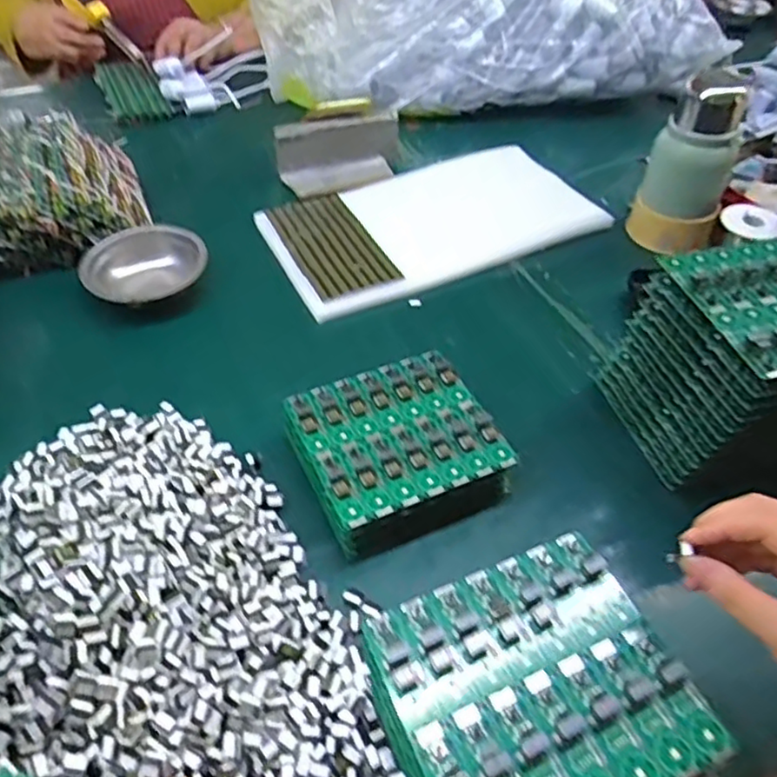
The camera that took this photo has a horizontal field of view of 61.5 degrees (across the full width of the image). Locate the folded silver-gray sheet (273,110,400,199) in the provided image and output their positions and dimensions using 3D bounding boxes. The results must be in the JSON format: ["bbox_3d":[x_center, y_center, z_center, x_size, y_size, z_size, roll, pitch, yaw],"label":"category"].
[{"bbox_3d":[-0.059,-0.313,0.866,0.170,0.081,0.056,-19,51,-18],"label":"folded silver-gray sheet"}]

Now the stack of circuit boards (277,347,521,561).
[{"bbox_3d":[0.006,0.047,0.544,0.152,0.040,0.148,-19,51,-19],"label":"stack of circuit boards"}]

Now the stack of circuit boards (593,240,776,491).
[{"bbox_3d":[0.303,-0.022,0.550,0.161,0.160,0.138,-11,48,-12],"label":"stack of circuit boards"}]

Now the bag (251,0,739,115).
[{"bbox_3d":[0.137,-0.584,0.969,0.615,0.224,0.288,3,47,1],"label":"bag"}]

